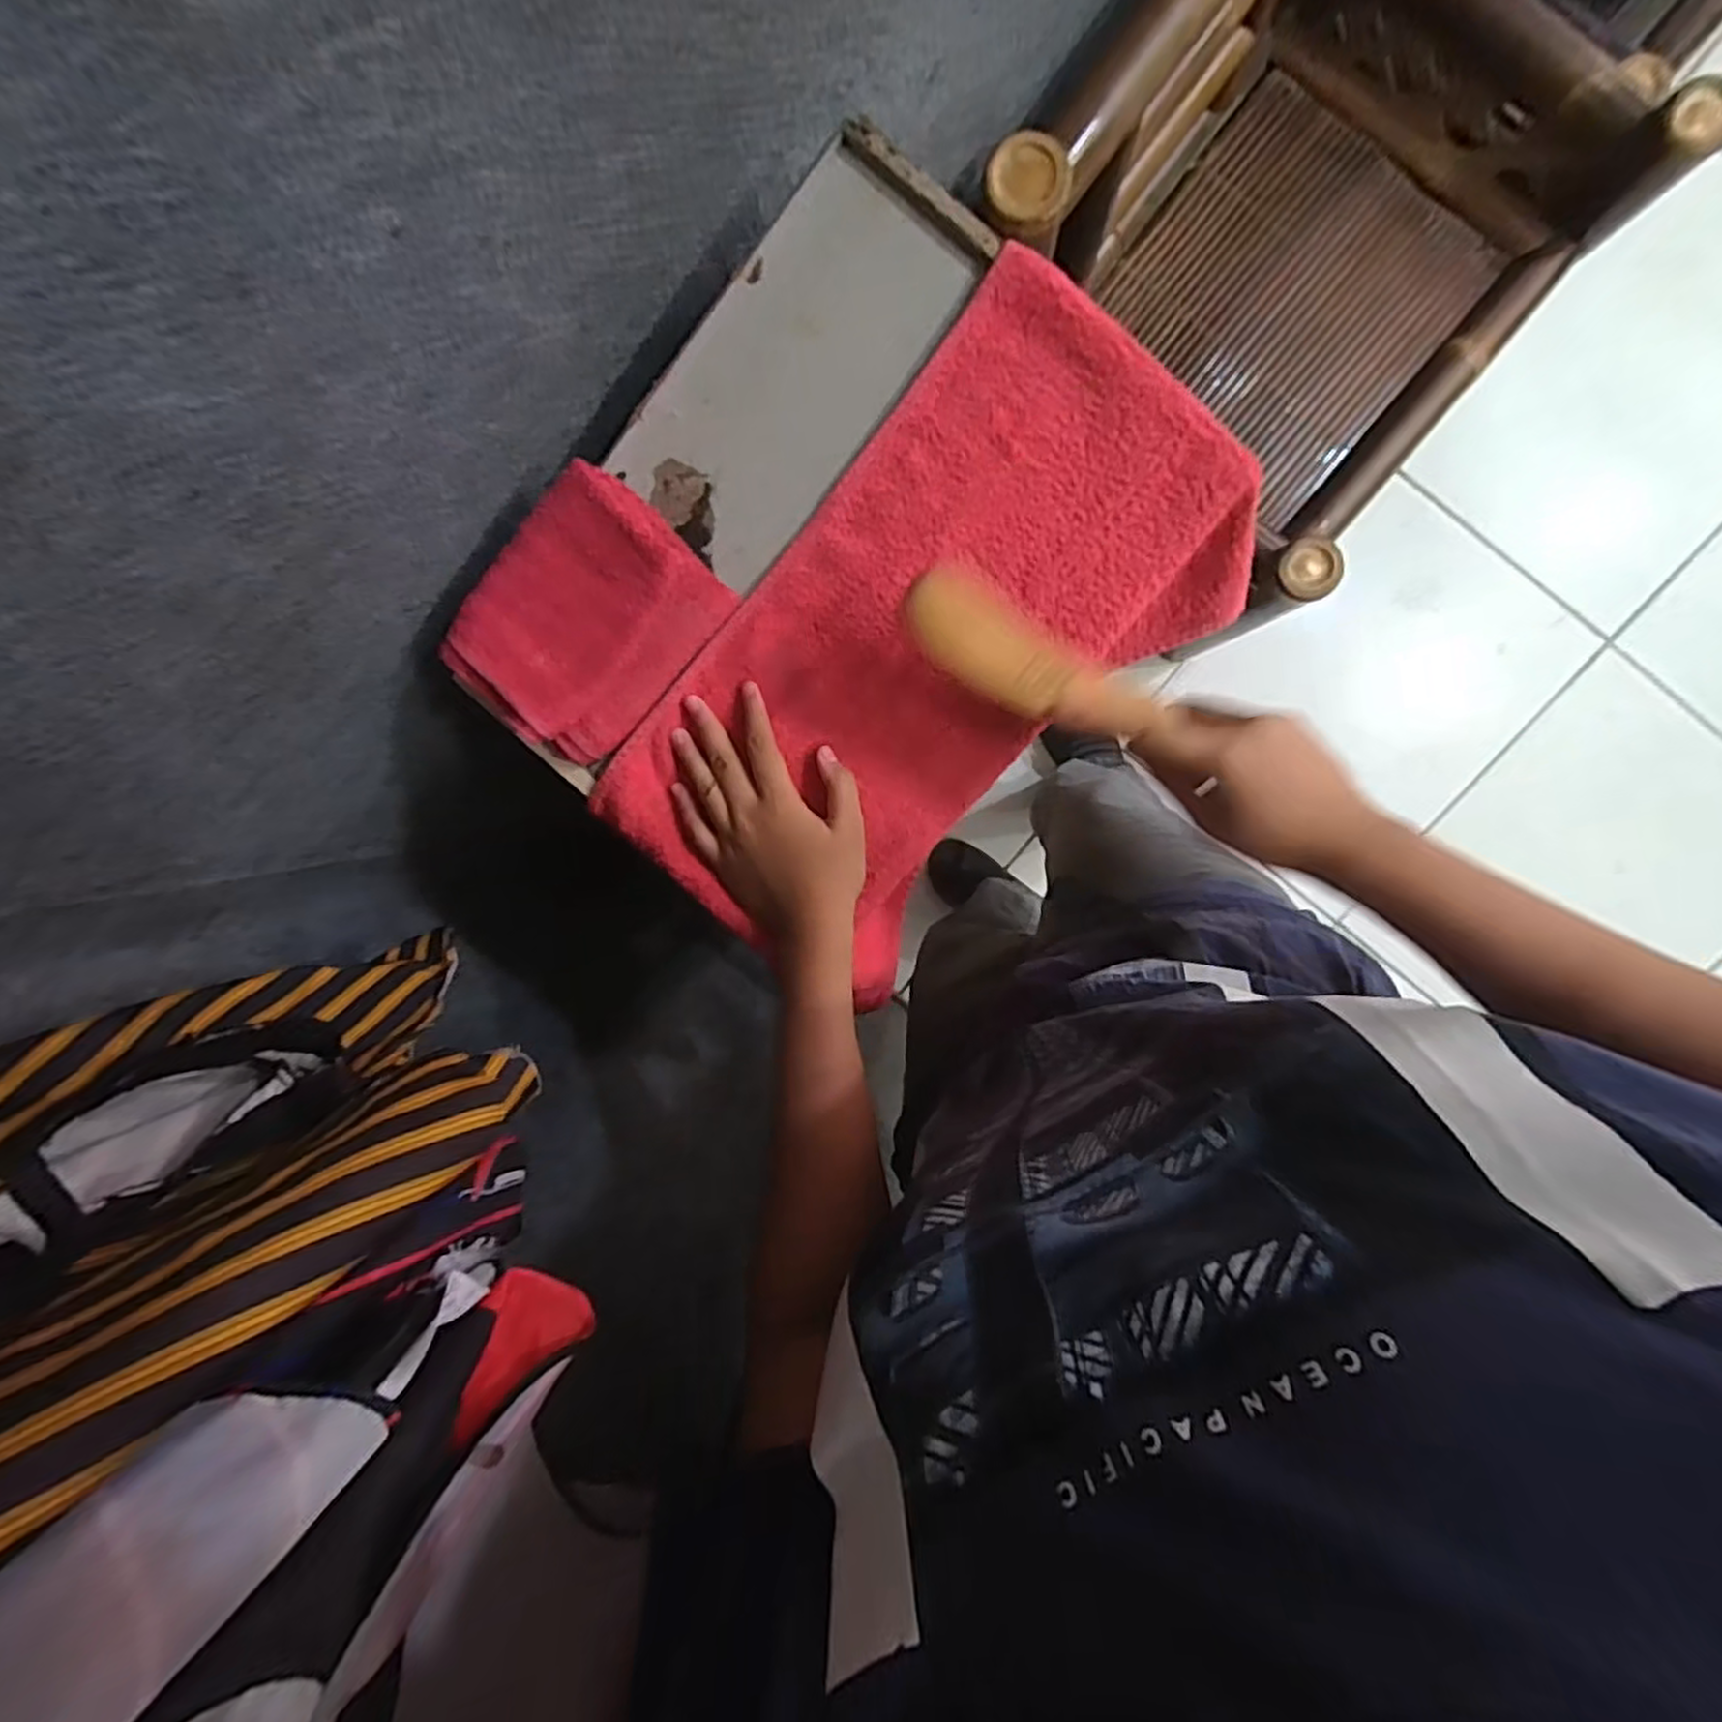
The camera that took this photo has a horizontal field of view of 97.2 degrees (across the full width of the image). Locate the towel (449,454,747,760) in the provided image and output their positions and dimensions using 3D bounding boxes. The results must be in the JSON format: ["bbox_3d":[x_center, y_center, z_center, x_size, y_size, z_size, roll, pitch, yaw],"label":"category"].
[{"bbox_3d":[-0.164,-0.143,0.449,0.114,0.036,0.144,43,99,0],"label":"towel"}]

